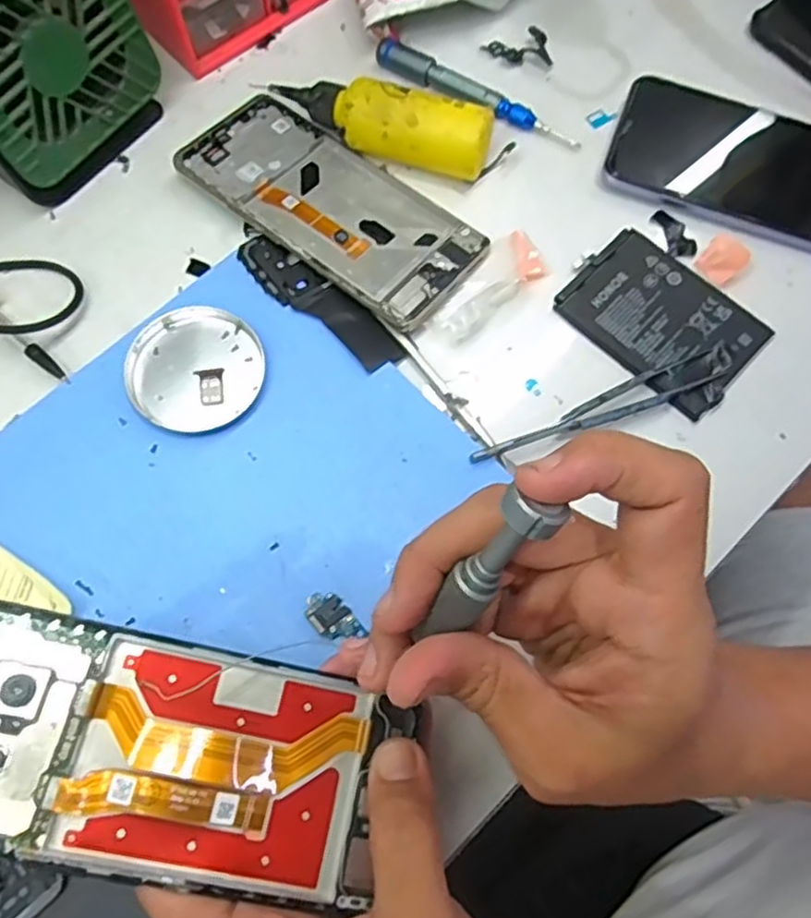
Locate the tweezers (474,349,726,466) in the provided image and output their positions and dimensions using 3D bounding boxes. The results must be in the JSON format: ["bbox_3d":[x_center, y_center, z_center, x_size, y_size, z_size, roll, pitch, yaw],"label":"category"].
[{"bbox_3d":[0.093,-0.022,0.331,0.131,0.016,0.016,-24,73,-9],"label":"tweezers"}]

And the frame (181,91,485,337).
[{"bbox_3d":[-0.040,-0.138,0.372,0.164,0.014,0.077,38,75,11],"label":"frame"}]

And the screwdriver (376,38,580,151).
[{"bbox_3d":[0.040,-0.207,0.395,0.126,0.012,0.014,30,73,9],"label":"screwdriver"}]

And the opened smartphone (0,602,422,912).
[{"bbox_3d":[-0.082,0.102,0.237,0.150,0.012,0.071,16,71,-9],"label":"opened smartphone"}]

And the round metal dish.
[{"bbox_3d":[-0.101,-0.043,0.339,0.064,0.012,0.063,0,71,-1],"label":"round metal dish"}]

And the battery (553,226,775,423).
[{"bbox_3d":[0.130,-0.074,0.354,0.094,0.008,0.066,42,76,12],"label":"battery"}]

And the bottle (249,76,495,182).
[{"bbox_3d":[-0.015,-0.179,0.373,0.123,0.035,0.030,20,72,6],"label":"bottle"}]

